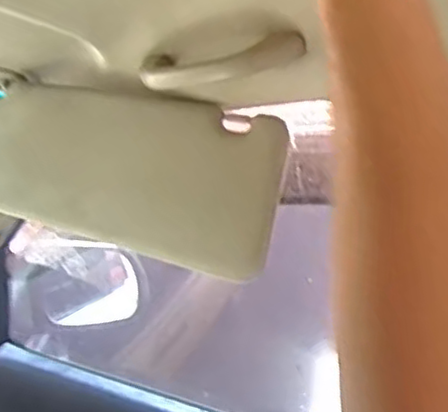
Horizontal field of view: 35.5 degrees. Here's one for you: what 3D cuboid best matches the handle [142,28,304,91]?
[{"bbox_3d":[-0.014,-0.127,0.633,0.048,0.039,0.157,6,2,-43],"label":"handle"}]

